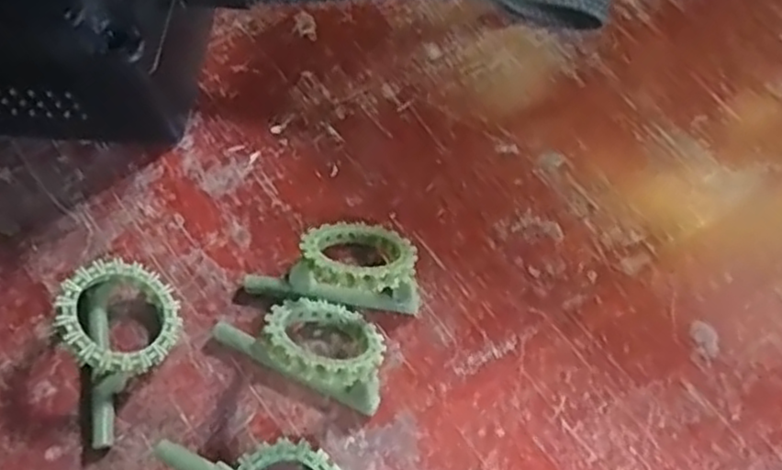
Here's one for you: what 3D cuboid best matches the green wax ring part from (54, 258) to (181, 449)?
[{"bbox_3d":[-0.058,0.023,0.152,0.021,0.019,0.037,-16,65,-5],"label":"green wax ring part"}]

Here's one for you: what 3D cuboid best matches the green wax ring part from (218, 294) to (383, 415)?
[{"bbox_3d":[-0.018,0.021,0.150,0.039,0.021,0.020,28,69,14],"label":"green wax ring part"}]

